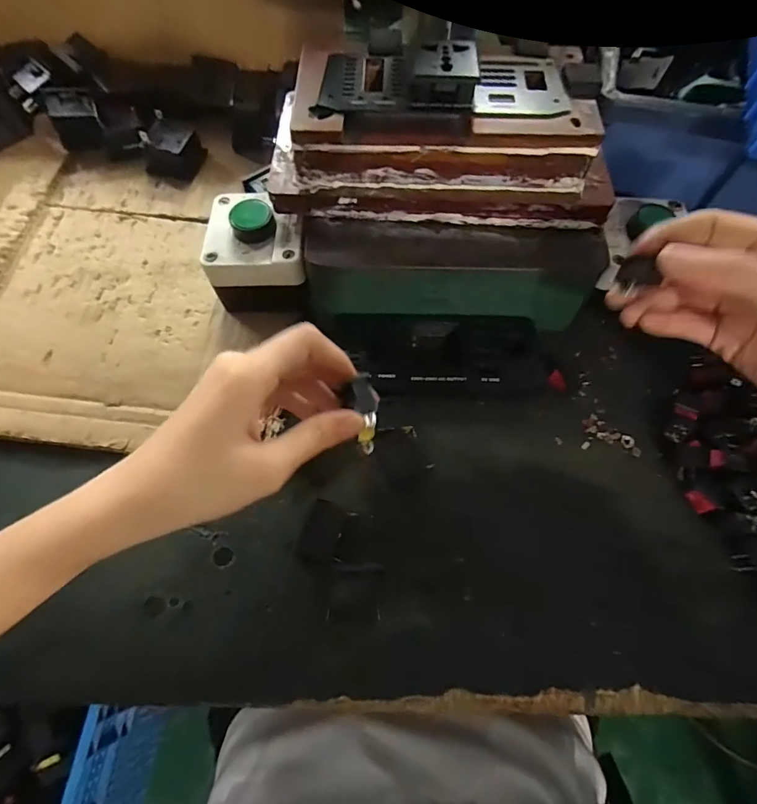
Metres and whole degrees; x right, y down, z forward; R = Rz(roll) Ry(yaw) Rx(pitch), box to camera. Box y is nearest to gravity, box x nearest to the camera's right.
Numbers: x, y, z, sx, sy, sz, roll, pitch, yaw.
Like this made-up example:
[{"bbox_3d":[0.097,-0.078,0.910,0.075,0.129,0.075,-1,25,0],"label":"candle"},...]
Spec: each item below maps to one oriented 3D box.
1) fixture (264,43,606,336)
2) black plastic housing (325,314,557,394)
[{"bbox_3d":[0.042,-0.134,0.302,0.209,0.123,0.128,2,67,0],"label":"fixture"},{"bbox_3d":[0.044,-0.032,0.315,0.145,0.022,0.057,2,67,0],"label":"black plastic housing"}]

